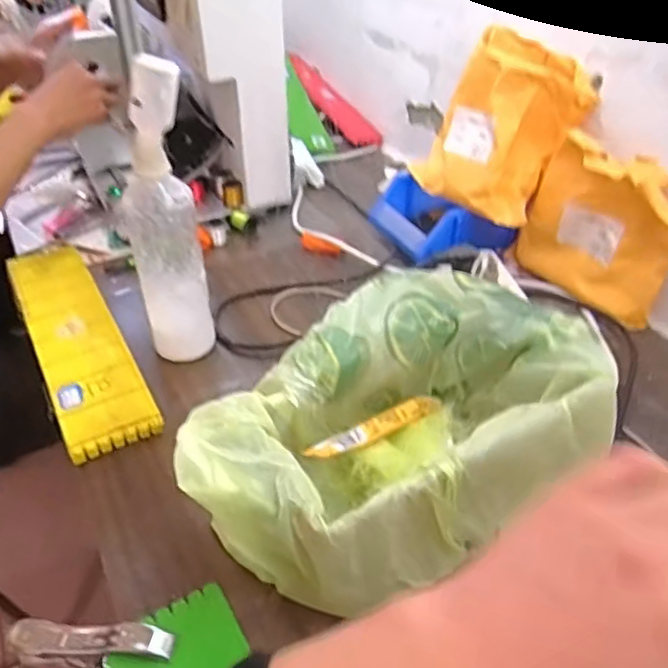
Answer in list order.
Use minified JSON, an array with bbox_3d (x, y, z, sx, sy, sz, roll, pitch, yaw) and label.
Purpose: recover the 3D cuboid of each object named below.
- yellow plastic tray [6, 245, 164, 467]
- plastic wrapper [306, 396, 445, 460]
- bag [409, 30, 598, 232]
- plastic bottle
[{"bbox_3d":[-0.274,-0.004,0.647,0.083,0.018,0.345,-21,44,-23],"label":"yellow plastic tray"},{"bbox_3d":[0.033,0.069,0.465,0.130,0.009,0.021,-16,43,-42],"label":"plastic wrapper"},{"bbox_3d":[0.190,-0.237,0.713,0.081,0.190,0.173,-9,40,-40],"label":"bag"},{"bbox_3d":[-0.154,-0.095,0.556,0.064,0.269,0.053,-14,42,-16],"label":"plastic bottle"}]

